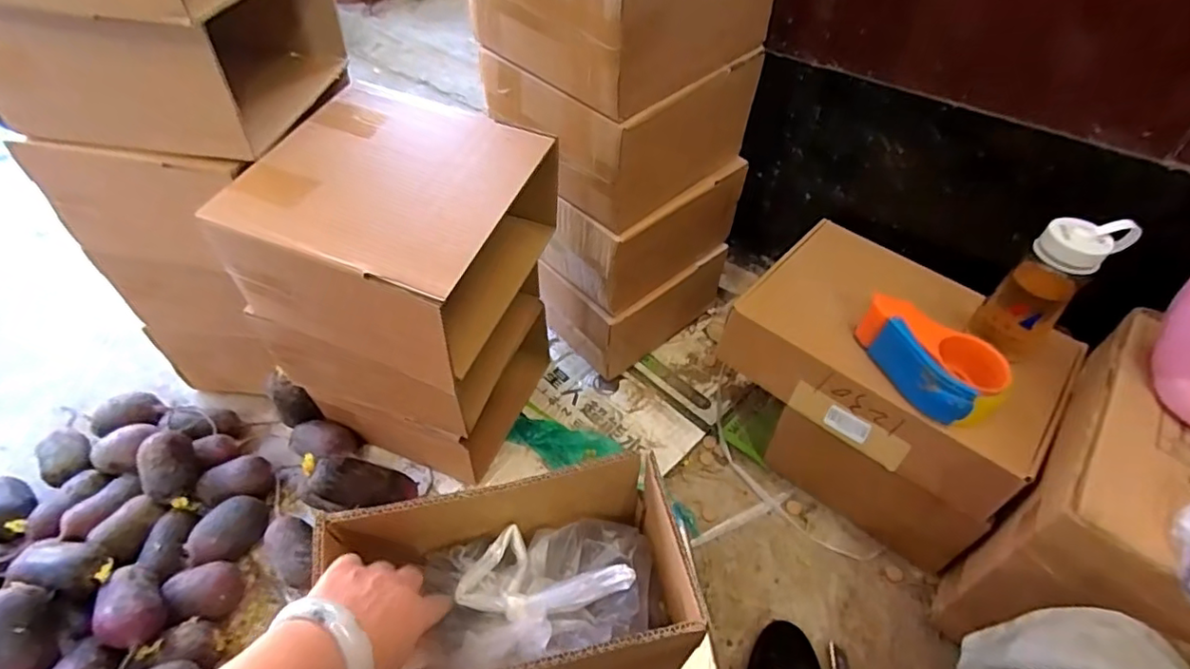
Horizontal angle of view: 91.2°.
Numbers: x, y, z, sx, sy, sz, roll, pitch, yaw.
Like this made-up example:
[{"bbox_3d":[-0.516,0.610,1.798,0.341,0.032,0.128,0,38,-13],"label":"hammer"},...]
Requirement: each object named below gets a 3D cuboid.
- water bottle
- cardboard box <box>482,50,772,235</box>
[{"bbox_3d":[0.495,-0.054,0.646,0.084,0.158,0.073,-32,56,-23],"label":"water bottle"},{"bbox_3d":[0.027,-0.287,0.753,0.241,0.144,0.263,36,59,27],"label":"cardboard box"}]

